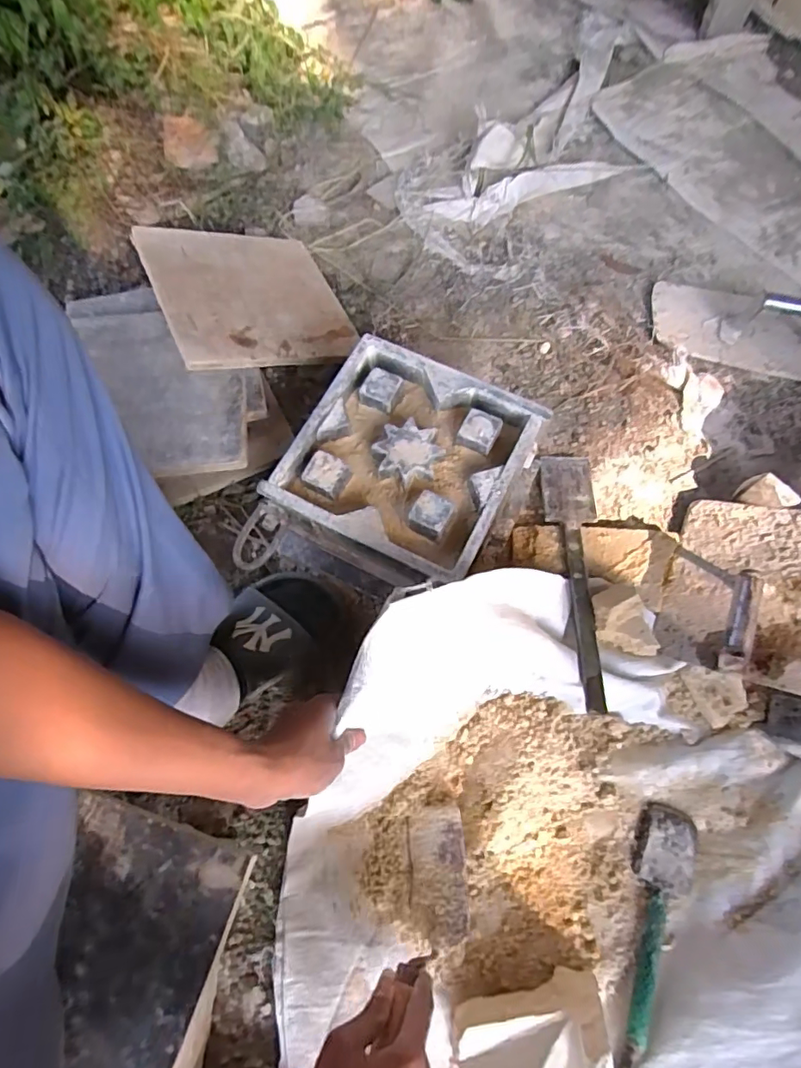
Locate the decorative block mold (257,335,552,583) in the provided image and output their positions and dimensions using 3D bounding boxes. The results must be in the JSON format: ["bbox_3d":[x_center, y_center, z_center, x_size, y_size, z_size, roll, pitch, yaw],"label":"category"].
[{"bbox_3d":[0.007,-0.083,0.582,0.228,0.053,0.220,26,70,11],"label":"decorative block mold"}]

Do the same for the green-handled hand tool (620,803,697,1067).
[{"bbox_3d":[0.248,0.399,0.526,0.056,0.022,0.239,21,70,7],"label":"green-handled hand tool"}]

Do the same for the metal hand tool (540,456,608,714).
[{"bbox_3d":[0.208,0.041,0.620,0.060,0.012,0.319,1,62,2],"label":"metal hand tool"}]

